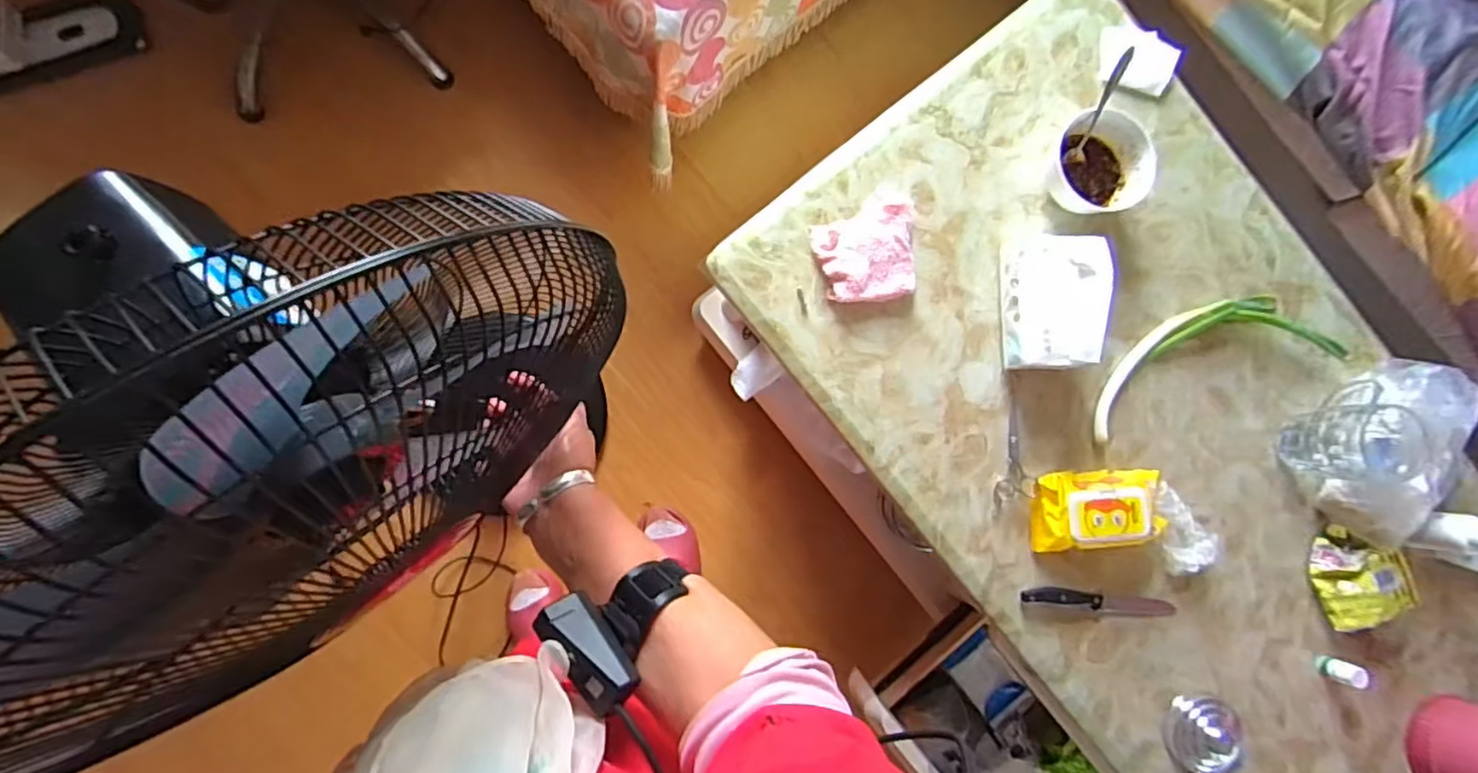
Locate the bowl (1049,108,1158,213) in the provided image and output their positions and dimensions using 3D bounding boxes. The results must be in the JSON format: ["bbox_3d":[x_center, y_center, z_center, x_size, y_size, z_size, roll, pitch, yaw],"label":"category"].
[{"bbox_3d":[0.451,-0.277,0.840,0.130,0.063,0.120,0,87,-7],"label":"bowl"}]

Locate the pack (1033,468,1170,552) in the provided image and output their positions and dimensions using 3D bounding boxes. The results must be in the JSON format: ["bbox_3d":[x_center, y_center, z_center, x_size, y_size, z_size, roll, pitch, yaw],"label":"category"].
[{"bbox_3d":[0.446,0.151,0.823,0.159,0.058,0.095,-7,88,-8],"label":"pack"}]

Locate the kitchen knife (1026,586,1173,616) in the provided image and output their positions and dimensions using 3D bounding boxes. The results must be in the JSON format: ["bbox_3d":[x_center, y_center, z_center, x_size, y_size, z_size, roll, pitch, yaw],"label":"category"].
[{"bbox_3d":[0.458,0.274,0.837,0.207,0.013,0.025,9,86,-7],"label":"kitchen knife"}]

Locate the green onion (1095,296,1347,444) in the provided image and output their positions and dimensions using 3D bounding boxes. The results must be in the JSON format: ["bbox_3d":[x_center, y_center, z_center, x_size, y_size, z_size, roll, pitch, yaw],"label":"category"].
[{"bbox_3d":[0.627,-0.045,0.873,0.376,0.027,0.123,-19,90,-8],"label":"green onion"}]

